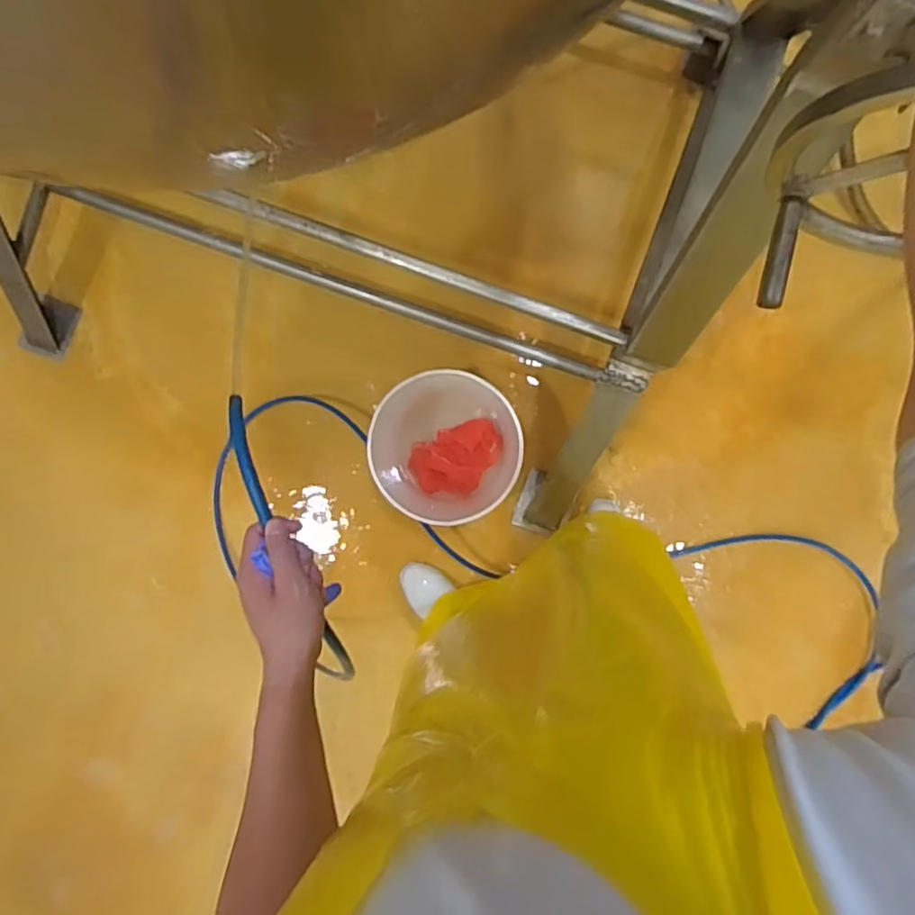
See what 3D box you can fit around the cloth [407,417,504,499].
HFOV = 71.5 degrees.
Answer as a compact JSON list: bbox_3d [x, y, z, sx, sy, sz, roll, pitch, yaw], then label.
[{"bbox_3d":[-0.002,0.010,1.443,0.218,0.063,0.160,-17,89,2],"label":"cloth"}]

